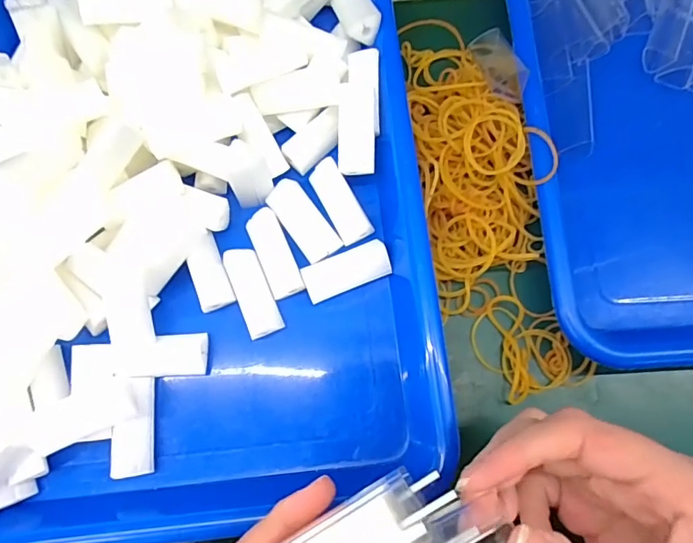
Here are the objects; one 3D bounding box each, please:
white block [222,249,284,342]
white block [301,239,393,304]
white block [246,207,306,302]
[{"bbox_3d":[-0.048,0.010,0.252,0.017,0.008,0.047,-22,76,-5],"label":"white block"},{"bbox_3d":[0.000,-0.001,0.256,0.045,0.007,0.020,-22,76,-5],"label":"white block"},{"bbox_3d":[-0.038,-0.010,0.257,0.017,0.007,0.046,-23,76,-5],"label":"white block"}]

